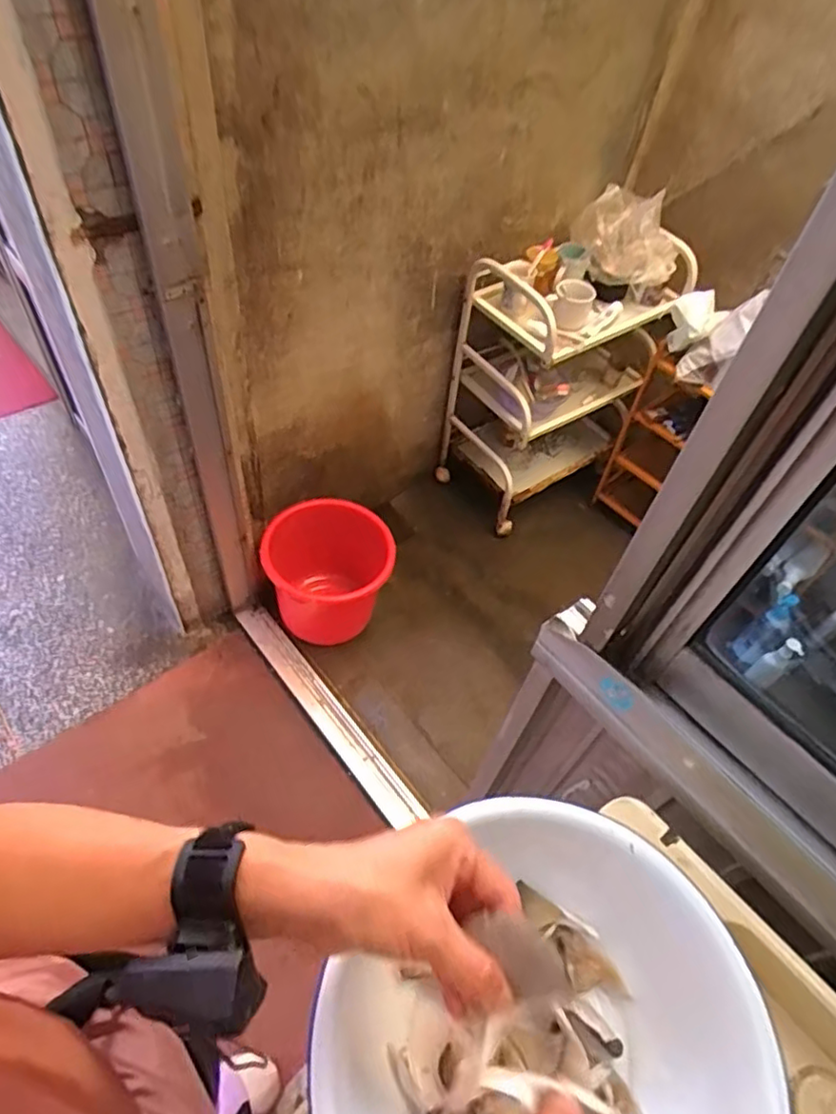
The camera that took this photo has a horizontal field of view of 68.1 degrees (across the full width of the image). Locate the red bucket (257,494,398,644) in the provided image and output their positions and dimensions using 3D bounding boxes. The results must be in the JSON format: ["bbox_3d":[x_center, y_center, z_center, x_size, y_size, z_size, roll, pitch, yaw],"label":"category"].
[{"bbox_3d":[-0.239,0.051,1.665,0.317,0.323,0.286,-2,51,-8],"label":"red bucket"}]

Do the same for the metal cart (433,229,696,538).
[{"bbox_3d":[0.415,-0.552,1.861,0.532,0.769,0.365,-22,56,-22],"label":"metal cart"}]

